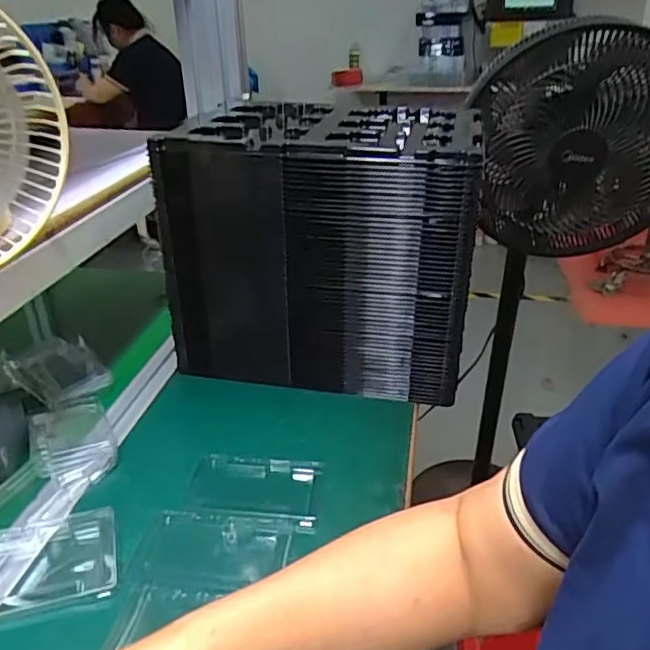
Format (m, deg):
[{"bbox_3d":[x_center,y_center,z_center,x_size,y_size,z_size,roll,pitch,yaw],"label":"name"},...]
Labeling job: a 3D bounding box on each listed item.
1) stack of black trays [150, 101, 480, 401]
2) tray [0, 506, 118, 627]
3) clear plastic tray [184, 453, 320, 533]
[{"bbox_3d":[0.002,-0.095,0.718,0.341,0.284,0.207,7,30,12],"label":"stack of black trays"},{"bbox_3d":[-0.238,0.191,0.472,0.132,0.023,0.083,-8,30,-16],"label":"tray"},{"bbox_3d":[-0.068,0.154,0.555,0.122,0.008,0.080,4,29,6],"label":"clear plastic tray"}]

